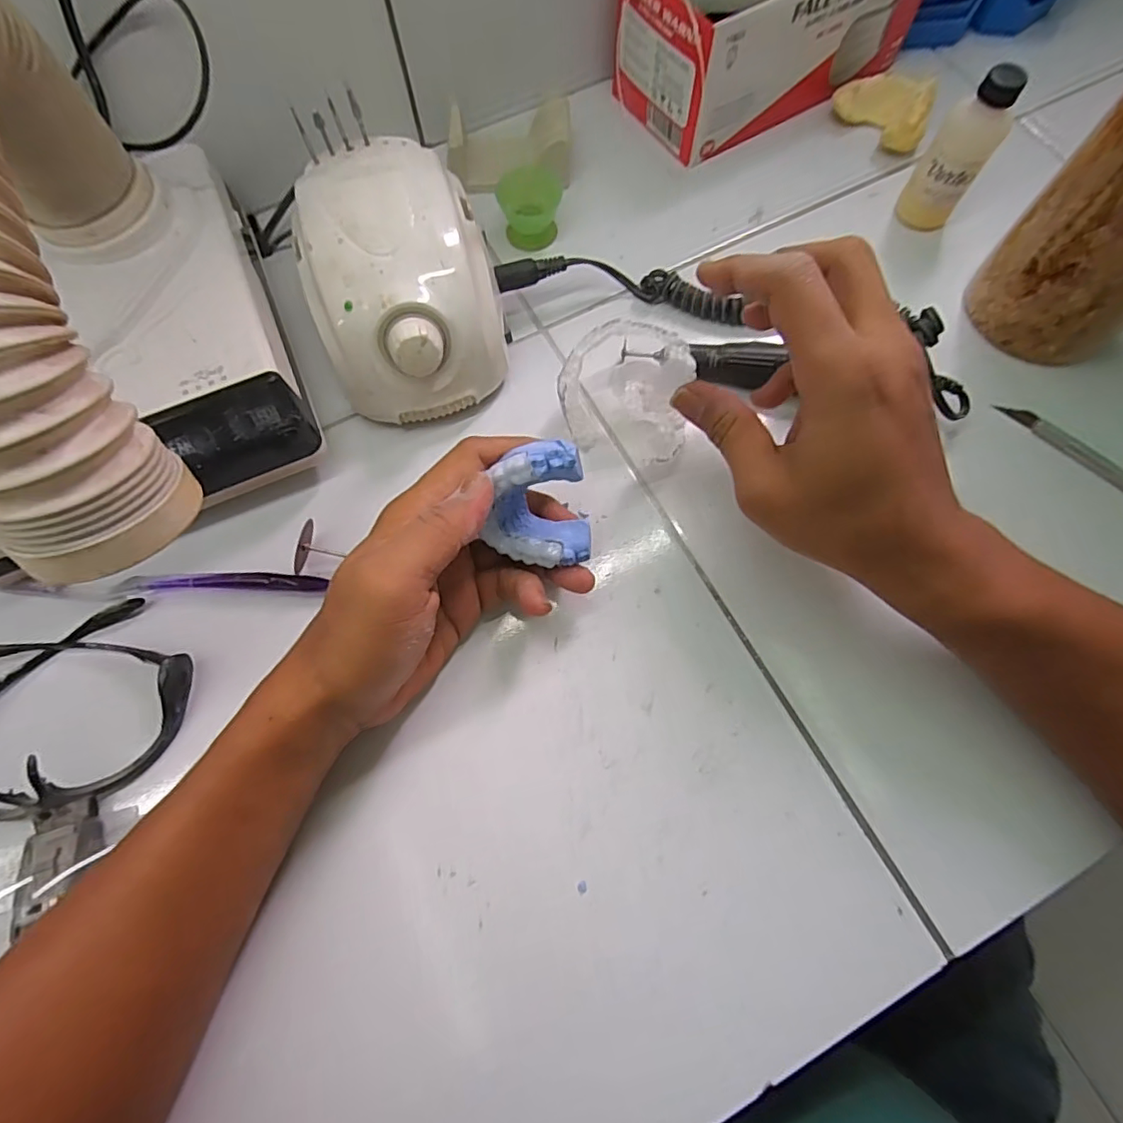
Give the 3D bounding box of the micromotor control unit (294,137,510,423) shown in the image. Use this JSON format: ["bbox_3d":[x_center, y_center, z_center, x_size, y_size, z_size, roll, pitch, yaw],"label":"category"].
[{"bbox_3d":[-0.093,-0.160,0.333,0.103,0.082,0.138,-15,72,-4],"label":"micromotor control unit"}]

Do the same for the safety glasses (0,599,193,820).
[{"bbox_3d":[-0.258,0.074,0.283,0.133,0.036,0.095,-22,73,-6],"label":"safety glasses"}]

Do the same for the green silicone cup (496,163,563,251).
[{"bbox_3d":[-0.021,-0.243,0.387,0.042,0.030,0.039,-4,72,0],"label":"green silicone cup"}]

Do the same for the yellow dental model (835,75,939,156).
[{"bbox_3d":[0.232,-0.327,0.410,0.067,0.026,0.044,26,73,10],"label":"yellow dental model"}]

